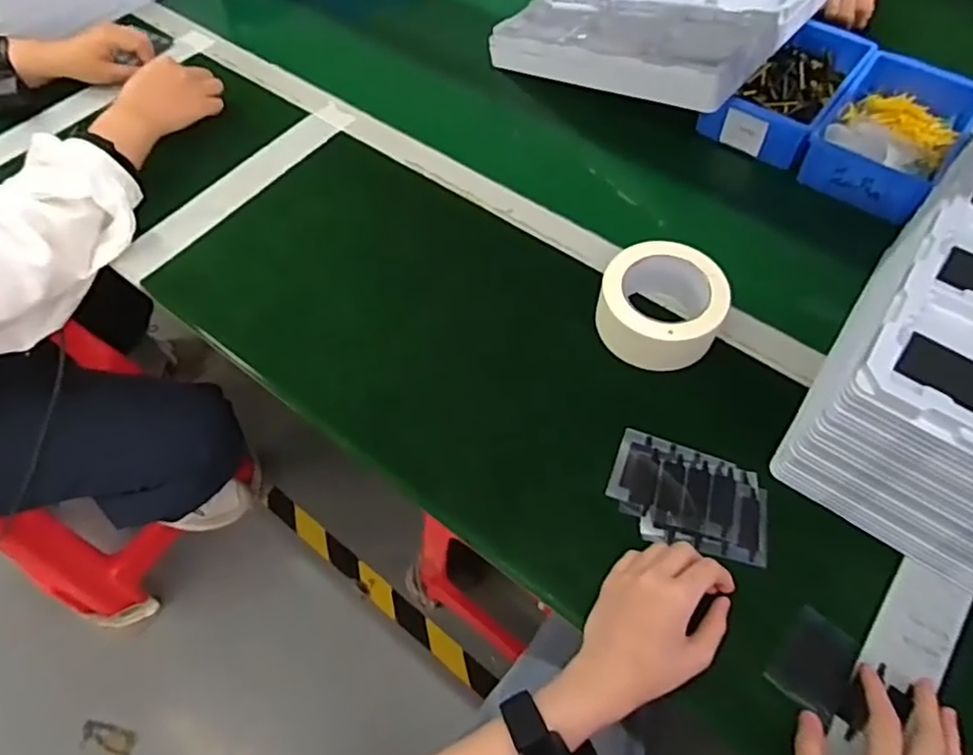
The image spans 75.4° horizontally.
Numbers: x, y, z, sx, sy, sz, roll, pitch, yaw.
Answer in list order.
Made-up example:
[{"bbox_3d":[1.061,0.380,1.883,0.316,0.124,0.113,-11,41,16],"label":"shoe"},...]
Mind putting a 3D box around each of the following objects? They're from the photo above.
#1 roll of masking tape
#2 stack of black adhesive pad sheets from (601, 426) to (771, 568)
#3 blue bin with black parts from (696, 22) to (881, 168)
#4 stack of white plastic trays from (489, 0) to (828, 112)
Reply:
[{"bbox_3d":[0.161,-0.067,0.582,0.108,0.057,0.104,0,59,0],"label":"roll of masking tape"},{"bbox_3d":[0.166,0.096,0.515,0.125,0.006,0.088,17,60,11],"label":"stack of black adhesive pad sheets"},{"bbox_3d":[0.354,-0.340,0.740,0.125,0.060,0.195,34,65,19],"label":"blue bin with black parts"},{"bbox_3d":[0.206,-0.442,0.776,0.316,0.046,0.285,29,65,32],"label":"stack of white plastic trays"}]

